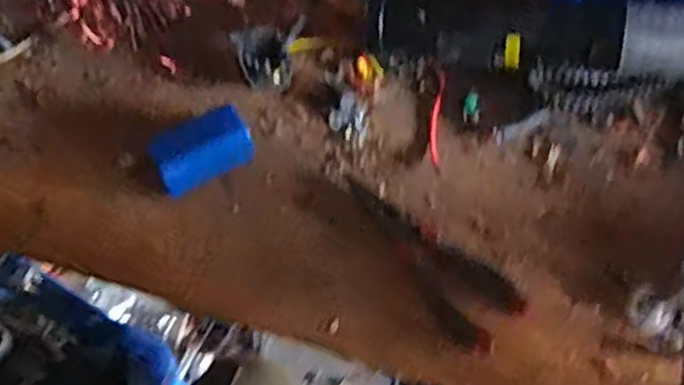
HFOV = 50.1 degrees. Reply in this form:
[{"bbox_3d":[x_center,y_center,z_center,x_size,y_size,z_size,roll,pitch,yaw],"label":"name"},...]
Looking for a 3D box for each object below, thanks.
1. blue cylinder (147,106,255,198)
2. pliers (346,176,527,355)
[{"bbox_3d":[-0.099,-0.028,0.522,0.068,0.039,0.034,-24,61,-14],"label":"blue cylinder"},{"bbox_3d":[0.052,0.043,0.487,0.142,0.015,0.048,39,66,22],"label":"pliers"}]

